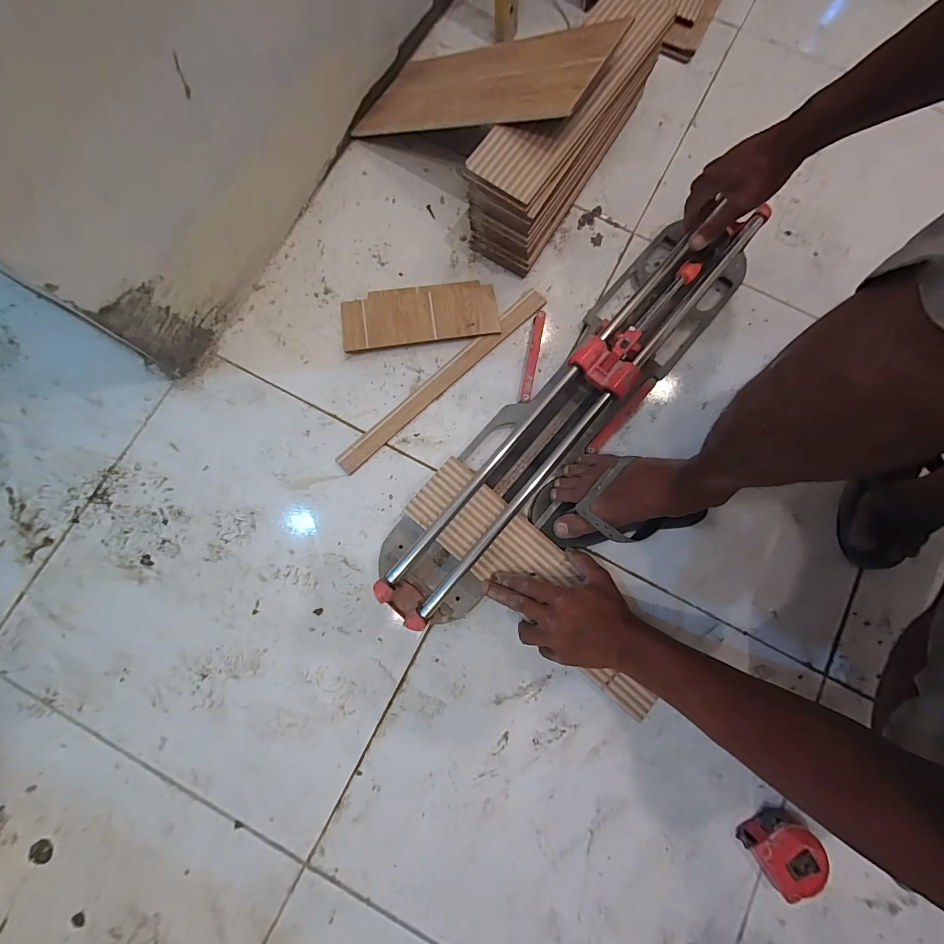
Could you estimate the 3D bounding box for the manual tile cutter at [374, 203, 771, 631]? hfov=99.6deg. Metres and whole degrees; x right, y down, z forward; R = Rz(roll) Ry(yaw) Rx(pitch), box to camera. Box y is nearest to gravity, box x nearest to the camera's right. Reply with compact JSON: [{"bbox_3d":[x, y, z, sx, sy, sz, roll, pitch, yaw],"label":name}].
[{"bbox_3d":[0.139,-0.101,0.552,0.157,0.098,0.711,42,81,7],"label":"manual tile cutter"}]

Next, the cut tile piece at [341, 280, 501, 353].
[{"bbox_3d":[-0.078,-0.239,0.597,0.228,0.014,0.097,-8,80,-4],"label":"cut tile piece"}]

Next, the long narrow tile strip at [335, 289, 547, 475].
[{"bbox_3d":[-0.040,-0.140,0.588,0.389,0.011,0.032,-42,83,-8],"label":"long narrow tile strip"}]

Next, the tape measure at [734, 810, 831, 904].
[{"bbox_3d":[0.371,0.450,0.473,0.072,0.040,0.074,-32,81,-7],"label":"tape measure"}]

